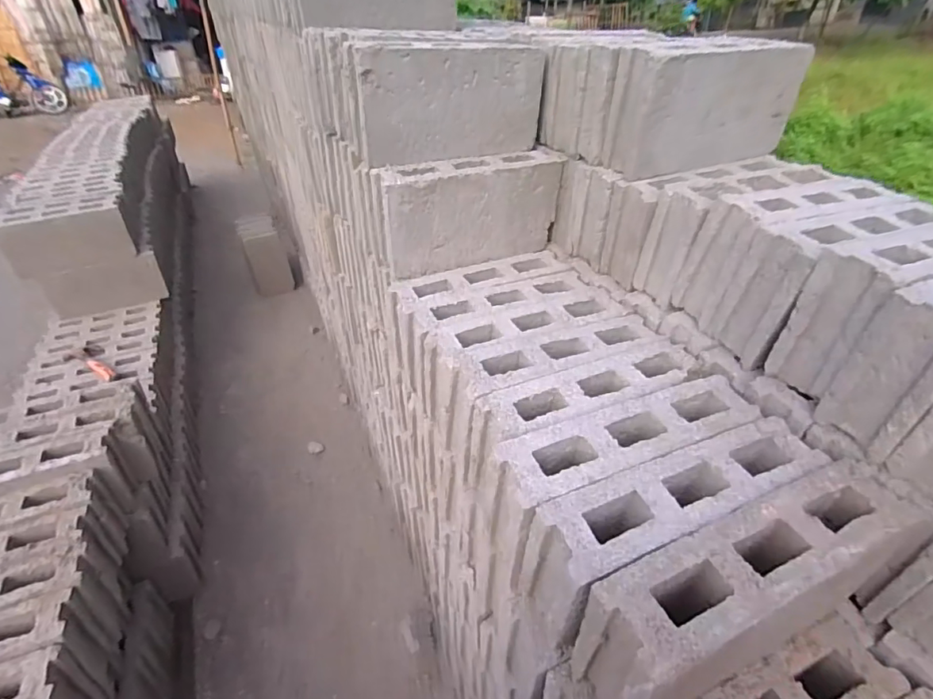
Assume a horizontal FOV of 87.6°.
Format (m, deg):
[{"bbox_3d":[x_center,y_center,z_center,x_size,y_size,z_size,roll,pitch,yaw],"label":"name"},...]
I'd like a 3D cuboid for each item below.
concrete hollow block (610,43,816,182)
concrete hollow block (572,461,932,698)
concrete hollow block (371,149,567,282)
[{"bbox_3d":[0.468,-0.455,0.921,0.374,0.195,0.082,-13,37,-15],"label":"concrete hollow block"},{"bbox_3d":[0.336,0.298,0.578,0.414,0.209,0.108,-15,37,-18],"label":"concrete hollow block"},{"bbox_3d":[0.013,-0.295,1.049,0.402,0.200,0.083,-18,38,-22],"label":"concrete hollow block"}]

